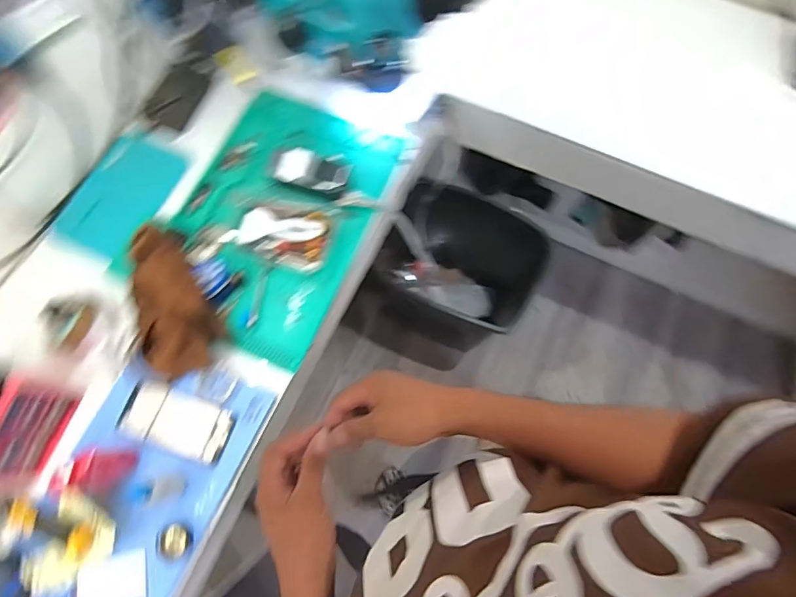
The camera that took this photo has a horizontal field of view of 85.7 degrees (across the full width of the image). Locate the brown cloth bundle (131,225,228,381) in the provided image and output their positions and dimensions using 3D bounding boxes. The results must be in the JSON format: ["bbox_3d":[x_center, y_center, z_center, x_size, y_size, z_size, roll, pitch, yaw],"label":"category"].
[{"bbox_3d":[-0.351,-0.001,0.630,0.116,0.074,0.231,-31,76,-11],"label":"brown cloth bundle"}]

